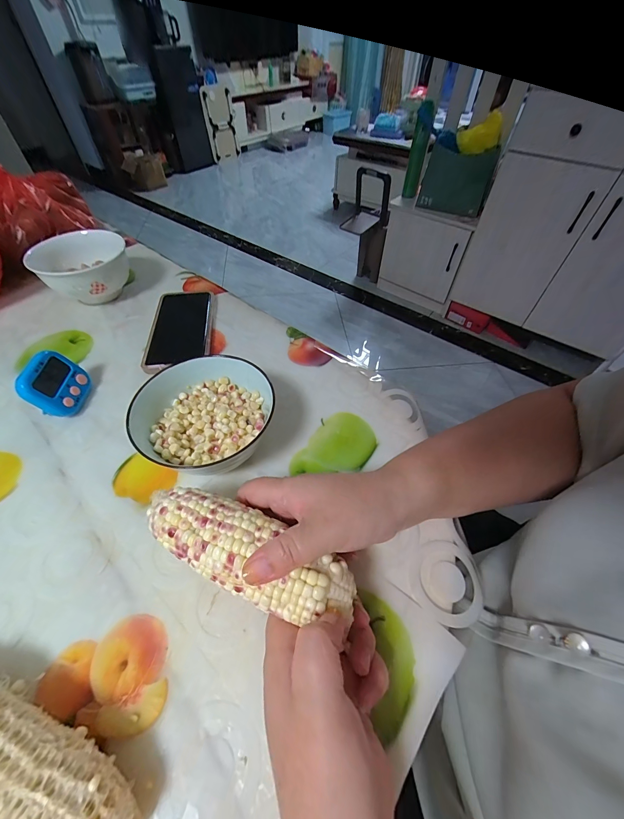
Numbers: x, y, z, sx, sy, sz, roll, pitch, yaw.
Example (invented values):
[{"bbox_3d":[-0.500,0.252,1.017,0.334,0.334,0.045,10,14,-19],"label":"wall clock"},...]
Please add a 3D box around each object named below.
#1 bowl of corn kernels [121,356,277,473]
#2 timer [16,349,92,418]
[{"bbox_3d":[-0.102,0.010,0.302,0.119,0.062,0.112,0,52,0],"label":"bowl of corn kernels"},{"bbox_3d":[-0.277,-0.025,0.335,0.024,0.059,0.062,-17,50,20],"label":"timer"}]

